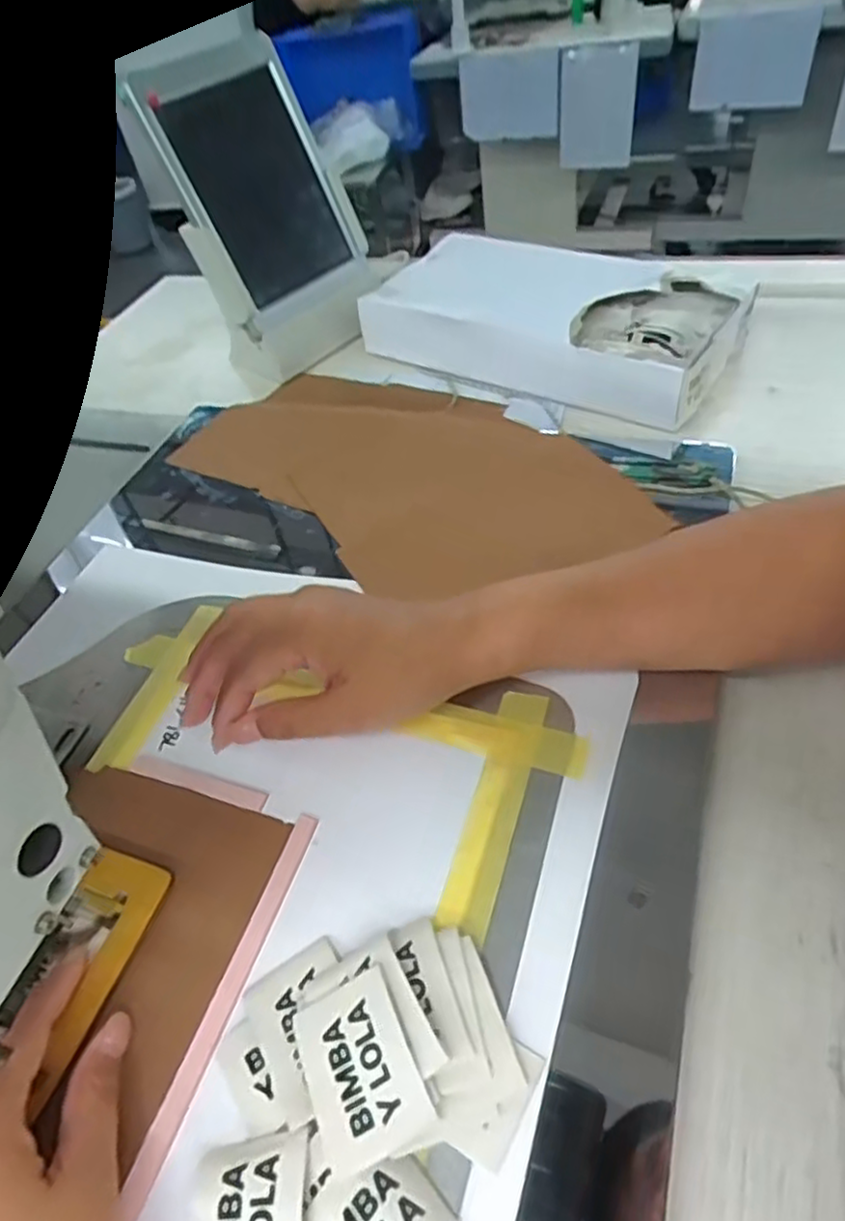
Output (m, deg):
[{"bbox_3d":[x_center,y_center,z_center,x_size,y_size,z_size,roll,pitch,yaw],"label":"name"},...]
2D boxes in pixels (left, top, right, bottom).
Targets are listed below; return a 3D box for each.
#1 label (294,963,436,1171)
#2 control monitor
[{"bbox_3d":[-0.023,0.170,0.260,0.040,0.006,0.056,-27,52,-3],"label":"label"},{"bbox_3d":[-0.146,-0.385,0.622,0.037,0.199,0.159,11,49,45],"label":"control monitor"}]

